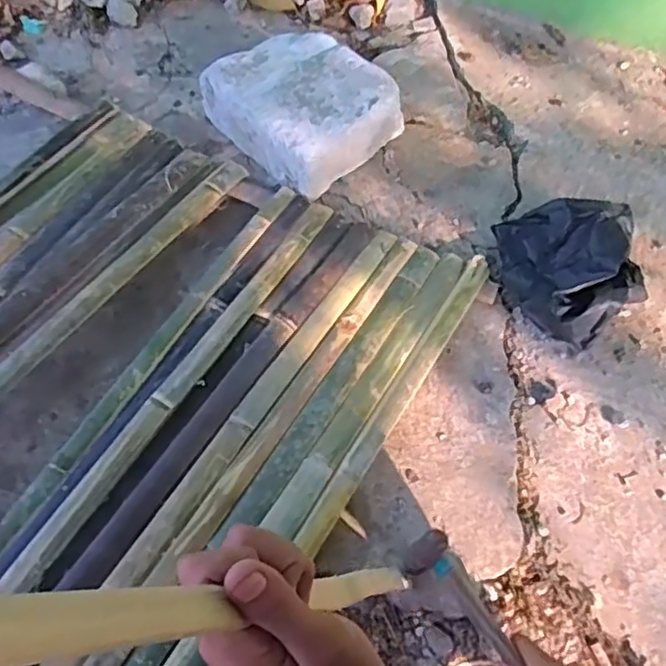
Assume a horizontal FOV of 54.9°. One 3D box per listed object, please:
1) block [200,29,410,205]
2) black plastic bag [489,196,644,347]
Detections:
[{"bbox_3d":[-0.040,-0.309,0.884,0.192,0.107,0.223,-36,68,-23],"label":"block"},{"bbox_3d":[0.284,-0.080,0.771,0.135,0.095,0.196,-15,64,-8],"label":"black plastic bag"}]

